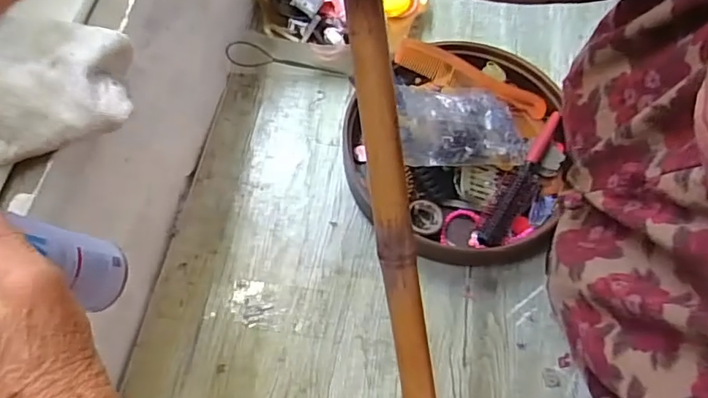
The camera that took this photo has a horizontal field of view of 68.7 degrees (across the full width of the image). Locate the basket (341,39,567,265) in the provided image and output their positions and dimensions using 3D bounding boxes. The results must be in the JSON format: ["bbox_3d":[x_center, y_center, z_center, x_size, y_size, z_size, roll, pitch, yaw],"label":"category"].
[{"bbox_3d":[0.126,-0.069,0.660,0.268,0.091,0.287,1,65,-2],"label":"basket"}]

